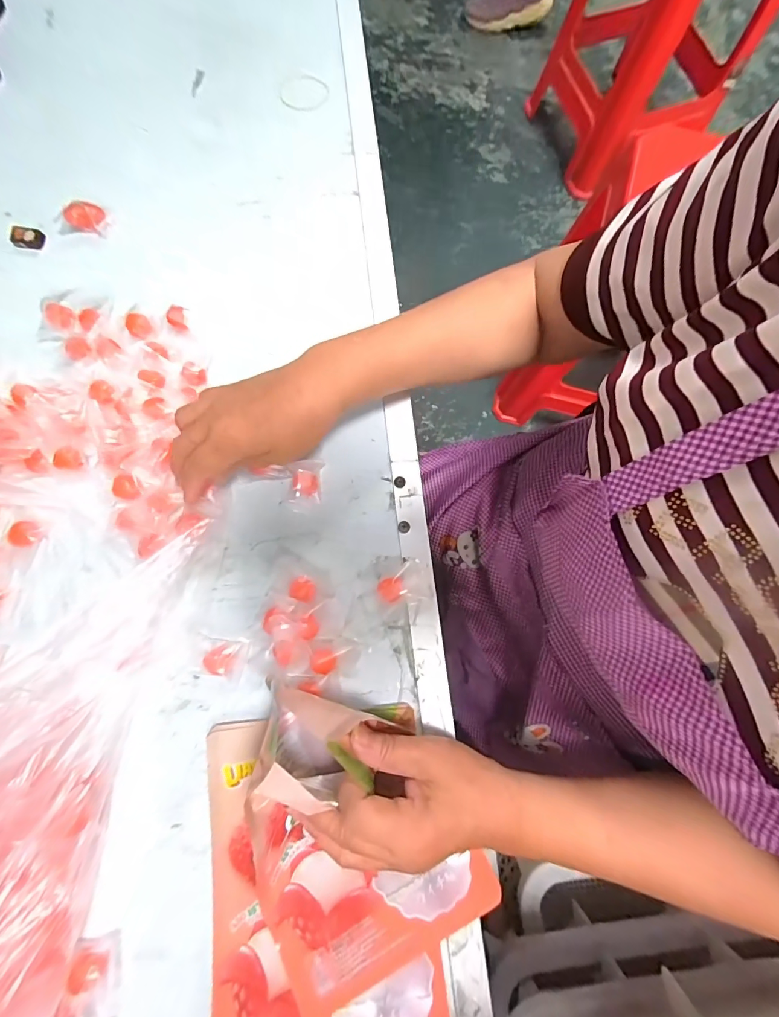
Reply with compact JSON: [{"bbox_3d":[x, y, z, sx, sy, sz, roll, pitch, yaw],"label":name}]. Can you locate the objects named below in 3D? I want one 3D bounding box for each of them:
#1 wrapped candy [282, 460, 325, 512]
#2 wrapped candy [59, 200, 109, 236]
[{"bbox_3d":[-0.073,-0.022,0.334,0.029,0.018,0.044,4,80,0],"label":"wrapped candy"},{"bbox_3d":[-0.292,-0.273,0.375,0.049,0.019,0.020,4,80,0],"label":"wrapped candy"}]

